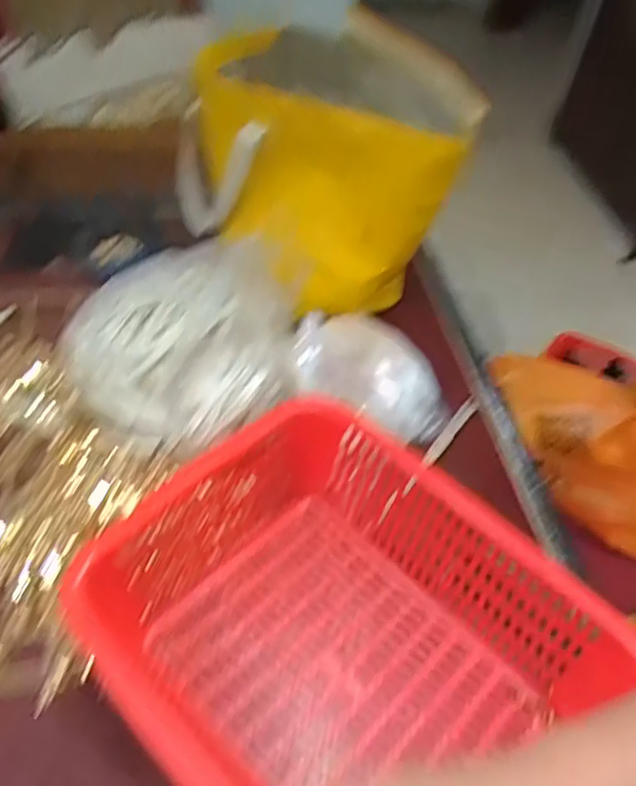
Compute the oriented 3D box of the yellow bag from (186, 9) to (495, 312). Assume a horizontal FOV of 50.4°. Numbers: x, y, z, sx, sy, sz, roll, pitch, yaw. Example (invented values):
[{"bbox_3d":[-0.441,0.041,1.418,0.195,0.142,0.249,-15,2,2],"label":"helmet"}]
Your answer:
[{"bbox_3d":[0.006,-0.287,0.867,0.344,0.274,0.219,24,50,15],"label":"yellow bag"}]

